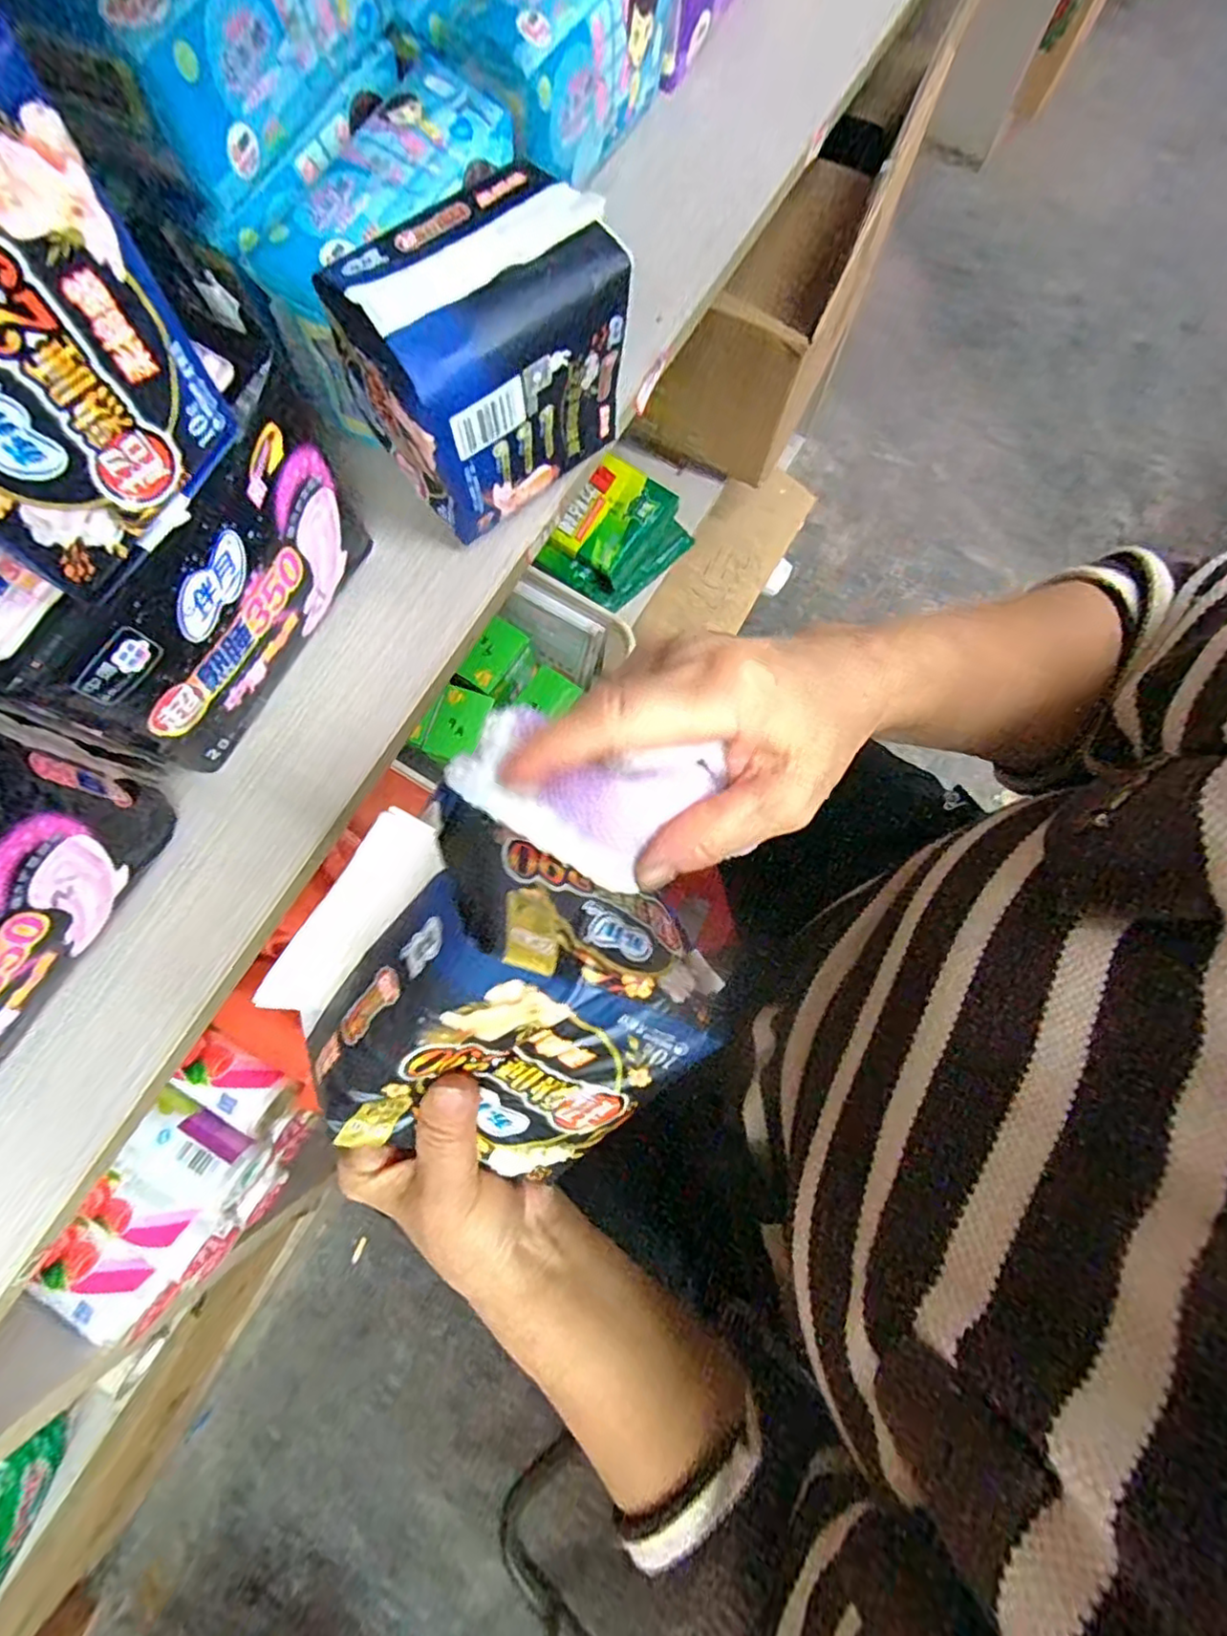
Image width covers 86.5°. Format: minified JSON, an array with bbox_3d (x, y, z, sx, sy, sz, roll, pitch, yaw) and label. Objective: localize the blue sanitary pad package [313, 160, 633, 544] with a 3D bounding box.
[{"bbox_3d":[-0.065,-0.217,0.315,0.125,0.112,0.077,-40,81,-7],"label":"blue sanitary pad package"}]

